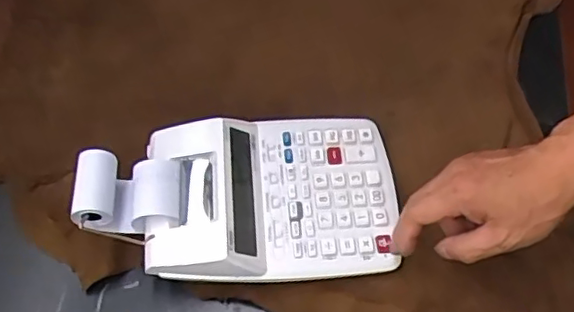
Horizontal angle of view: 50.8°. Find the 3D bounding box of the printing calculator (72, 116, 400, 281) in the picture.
[{"bbox_3d":[-0.039,0.029,0.536,0.269,0.062,0.154,-7,60,-1],"label":"printing calculator"}]

